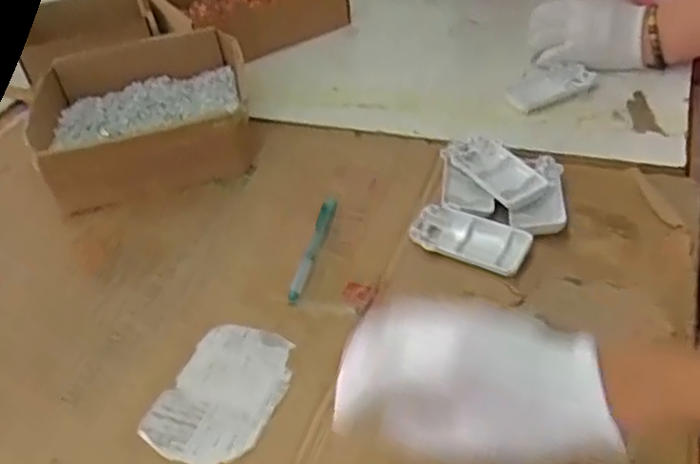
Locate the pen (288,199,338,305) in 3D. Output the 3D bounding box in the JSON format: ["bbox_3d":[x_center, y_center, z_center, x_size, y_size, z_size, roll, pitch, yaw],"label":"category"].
[{"bbox_3d":[-0.032,0.012,0.625,0.013,0.010,0.126,6,47,13],"label":"pen"}]

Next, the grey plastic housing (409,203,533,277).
[{"bbox_3d":[0.102,0.004,0.613,0.097,0.013,0.048,16,46,27],"label":"grey plastic housing"}]

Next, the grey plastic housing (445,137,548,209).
[{"bbox_3d":[0.134,-0.057,0.665,0.047,0.014,0.106,-28,44,-21],"label":"grey plastic housing"}]

